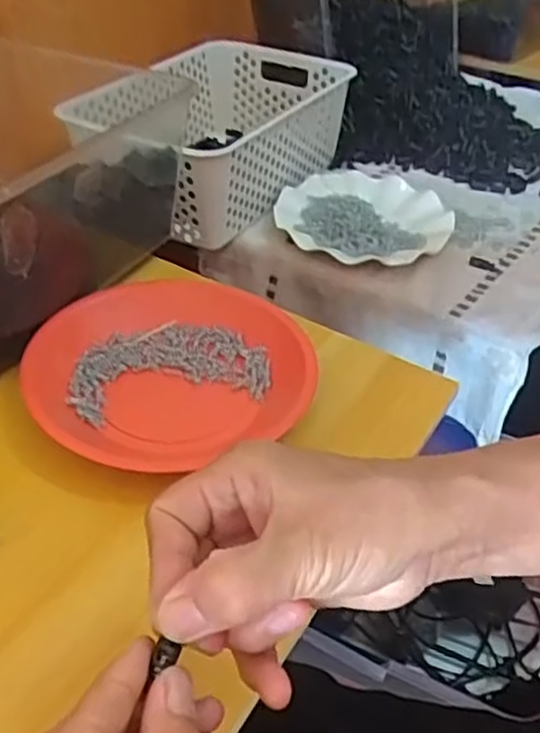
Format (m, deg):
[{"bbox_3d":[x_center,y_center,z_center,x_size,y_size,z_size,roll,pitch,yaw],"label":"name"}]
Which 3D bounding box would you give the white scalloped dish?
[{"bbox_3d":[0.102,-0.167,0.765,0.187,0.019,0.185,2,40,-2],"label":"white scalloped dish"}]

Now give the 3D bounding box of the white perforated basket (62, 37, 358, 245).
[{"bbox_3d":[-0.069,-0.271,0.818,0.220,0.114,0.318,25,44,23],"label":"white perforated basket"}]

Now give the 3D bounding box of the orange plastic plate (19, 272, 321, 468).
[{"bbox_3d":[-0.074,-0.003,0.505,0.192,0.029,0.169,-20,45,-25],"label":"orange plastic plate"}]

